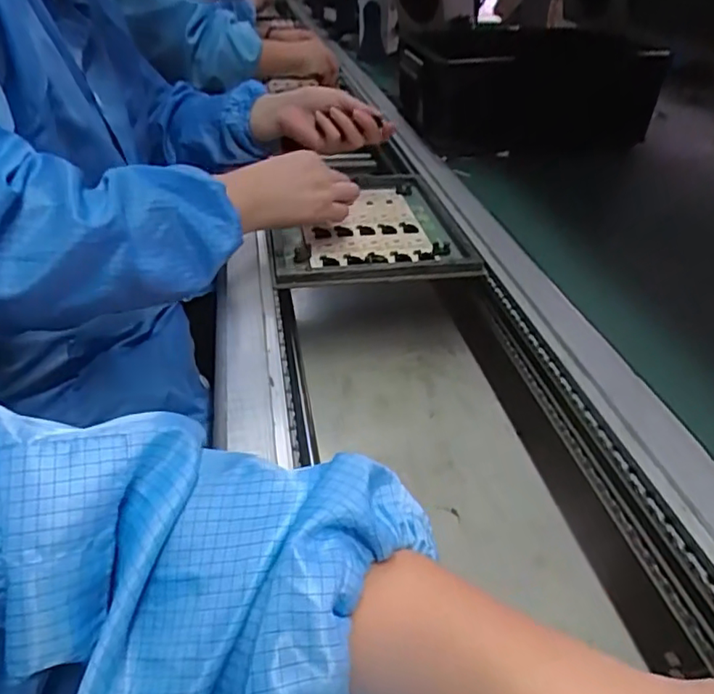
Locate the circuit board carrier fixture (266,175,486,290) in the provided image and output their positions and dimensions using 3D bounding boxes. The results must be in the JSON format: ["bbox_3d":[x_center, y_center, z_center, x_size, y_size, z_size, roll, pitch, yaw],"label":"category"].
[{"bbox_3d":[0.005,-0.140,0.656,0.208,0.022,0.269,-5,37,-9],"label":"circuit board carrier fixture"}]

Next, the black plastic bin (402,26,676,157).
[{"bbox_3d":[0.246,-0.375,0.854,0.328,0.127,0.192,-6,37,-10],"label":"black plastic bin"}]

